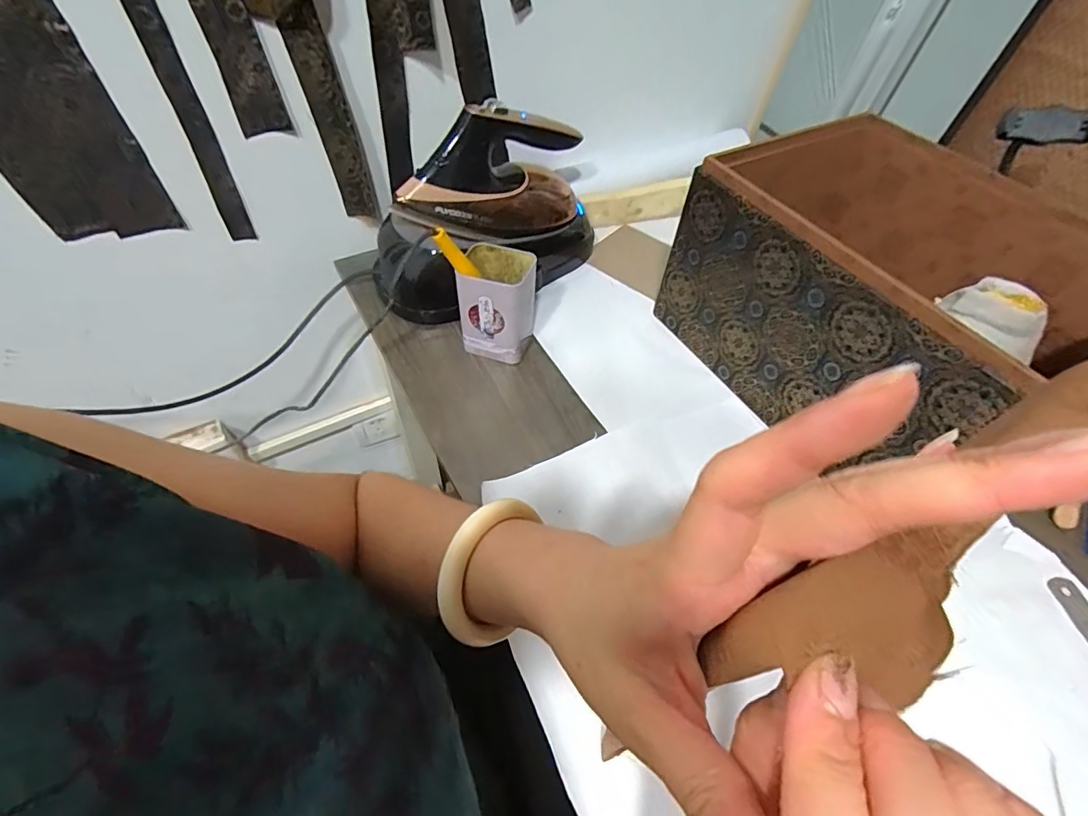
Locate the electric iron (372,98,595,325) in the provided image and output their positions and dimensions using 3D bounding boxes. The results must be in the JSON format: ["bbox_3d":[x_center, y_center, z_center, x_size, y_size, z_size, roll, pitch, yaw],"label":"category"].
[{"bbox_3d":[-0.055,-0.227,0.576,0.286,0.186,0.103,-22,58,-19],"label":"electric iron"}]

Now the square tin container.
[{"bbox_3d":[-0.047,-0.113,0.547,0.074,0.108,0.064,7,53,2],"label":"square tin container"}]

